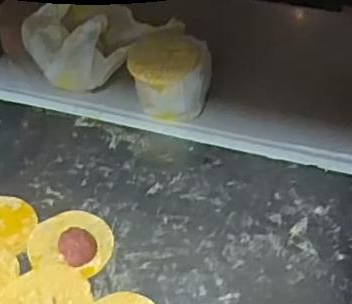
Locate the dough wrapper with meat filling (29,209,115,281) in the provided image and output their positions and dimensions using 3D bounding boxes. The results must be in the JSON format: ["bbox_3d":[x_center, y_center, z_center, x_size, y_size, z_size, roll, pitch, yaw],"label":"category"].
[{"bbox_3d":[-0.104,0.084,0.566,0.082,0.021,0.071,9,47,5],"label":"dough wrapper with meat filling"}]

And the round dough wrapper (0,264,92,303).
[{"bbox_3d":[-0.122,0.138,0.527,0.075,0.004,0.076,2,46,-2],"label":"round dough wrapper"}]

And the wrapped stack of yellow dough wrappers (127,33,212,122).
[{"bbox_3d":[-0.006,-0.093,0.693,0.100,0.088,0.075,5,46,2],"label":"wrapped stack of yellow dough wrappers"}]

